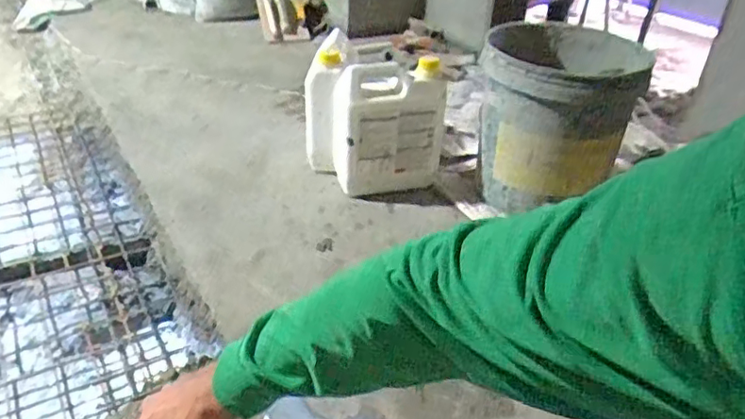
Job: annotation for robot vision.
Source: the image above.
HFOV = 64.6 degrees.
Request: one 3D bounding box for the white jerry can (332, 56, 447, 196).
[{"bbox_3d":[0.034,-0.154,1.160,0.218,0.290,0.120,2,33,0],"label":"white jerry can"}]

